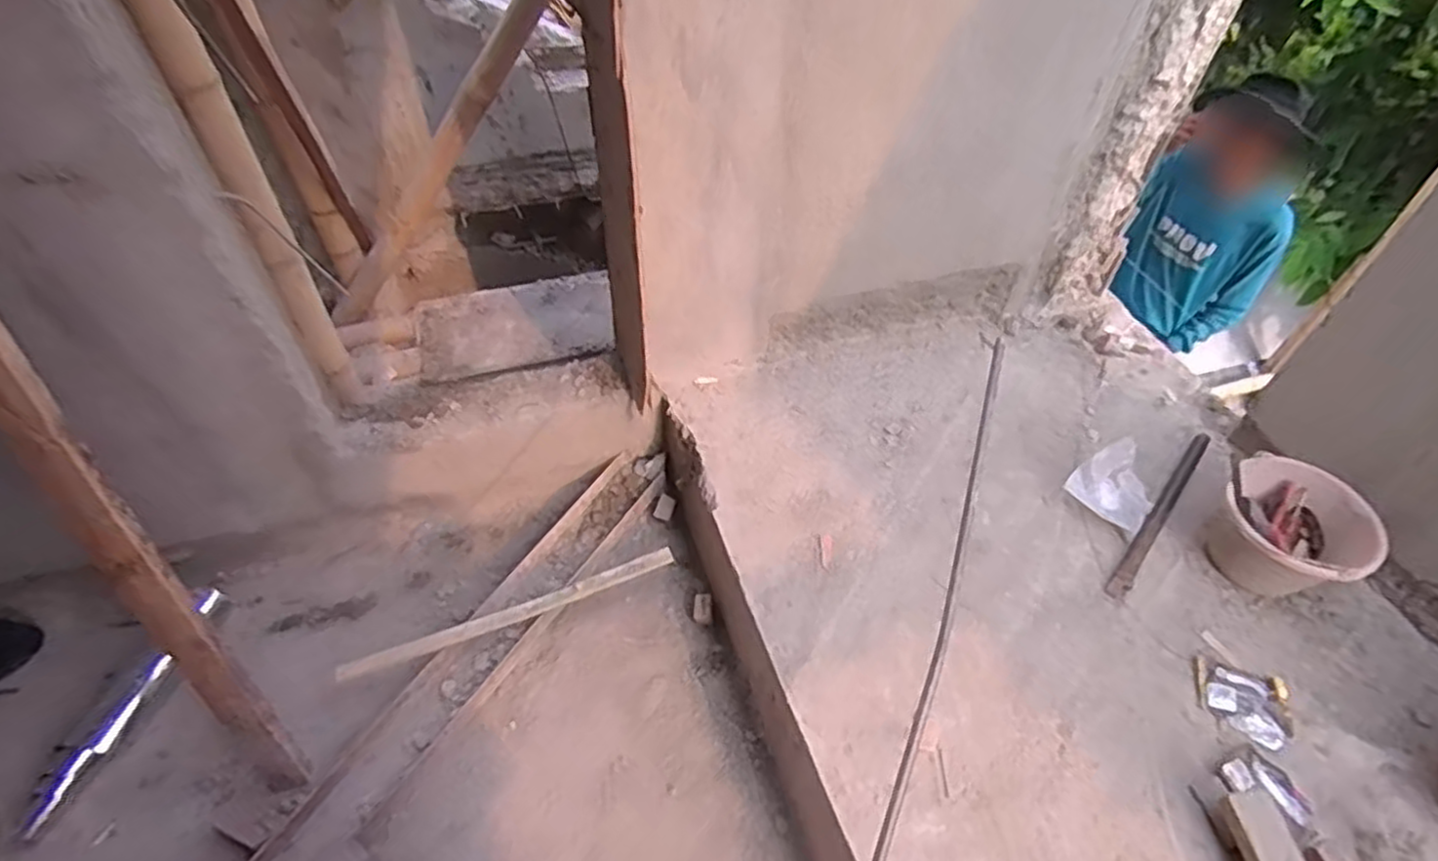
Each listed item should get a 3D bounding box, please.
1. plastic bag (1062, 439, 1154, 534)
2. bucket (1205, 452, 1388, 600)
[{"bbox_3d":[0.743,0.103,1.343,0.135,0.118,0.144,-36,59,-28],"label":"plastic bag"},{"bbox_3d":[0.989,0.175,1.266,0.190,0.162,0.236,-6,50,-7],"label":"bucket"}]

